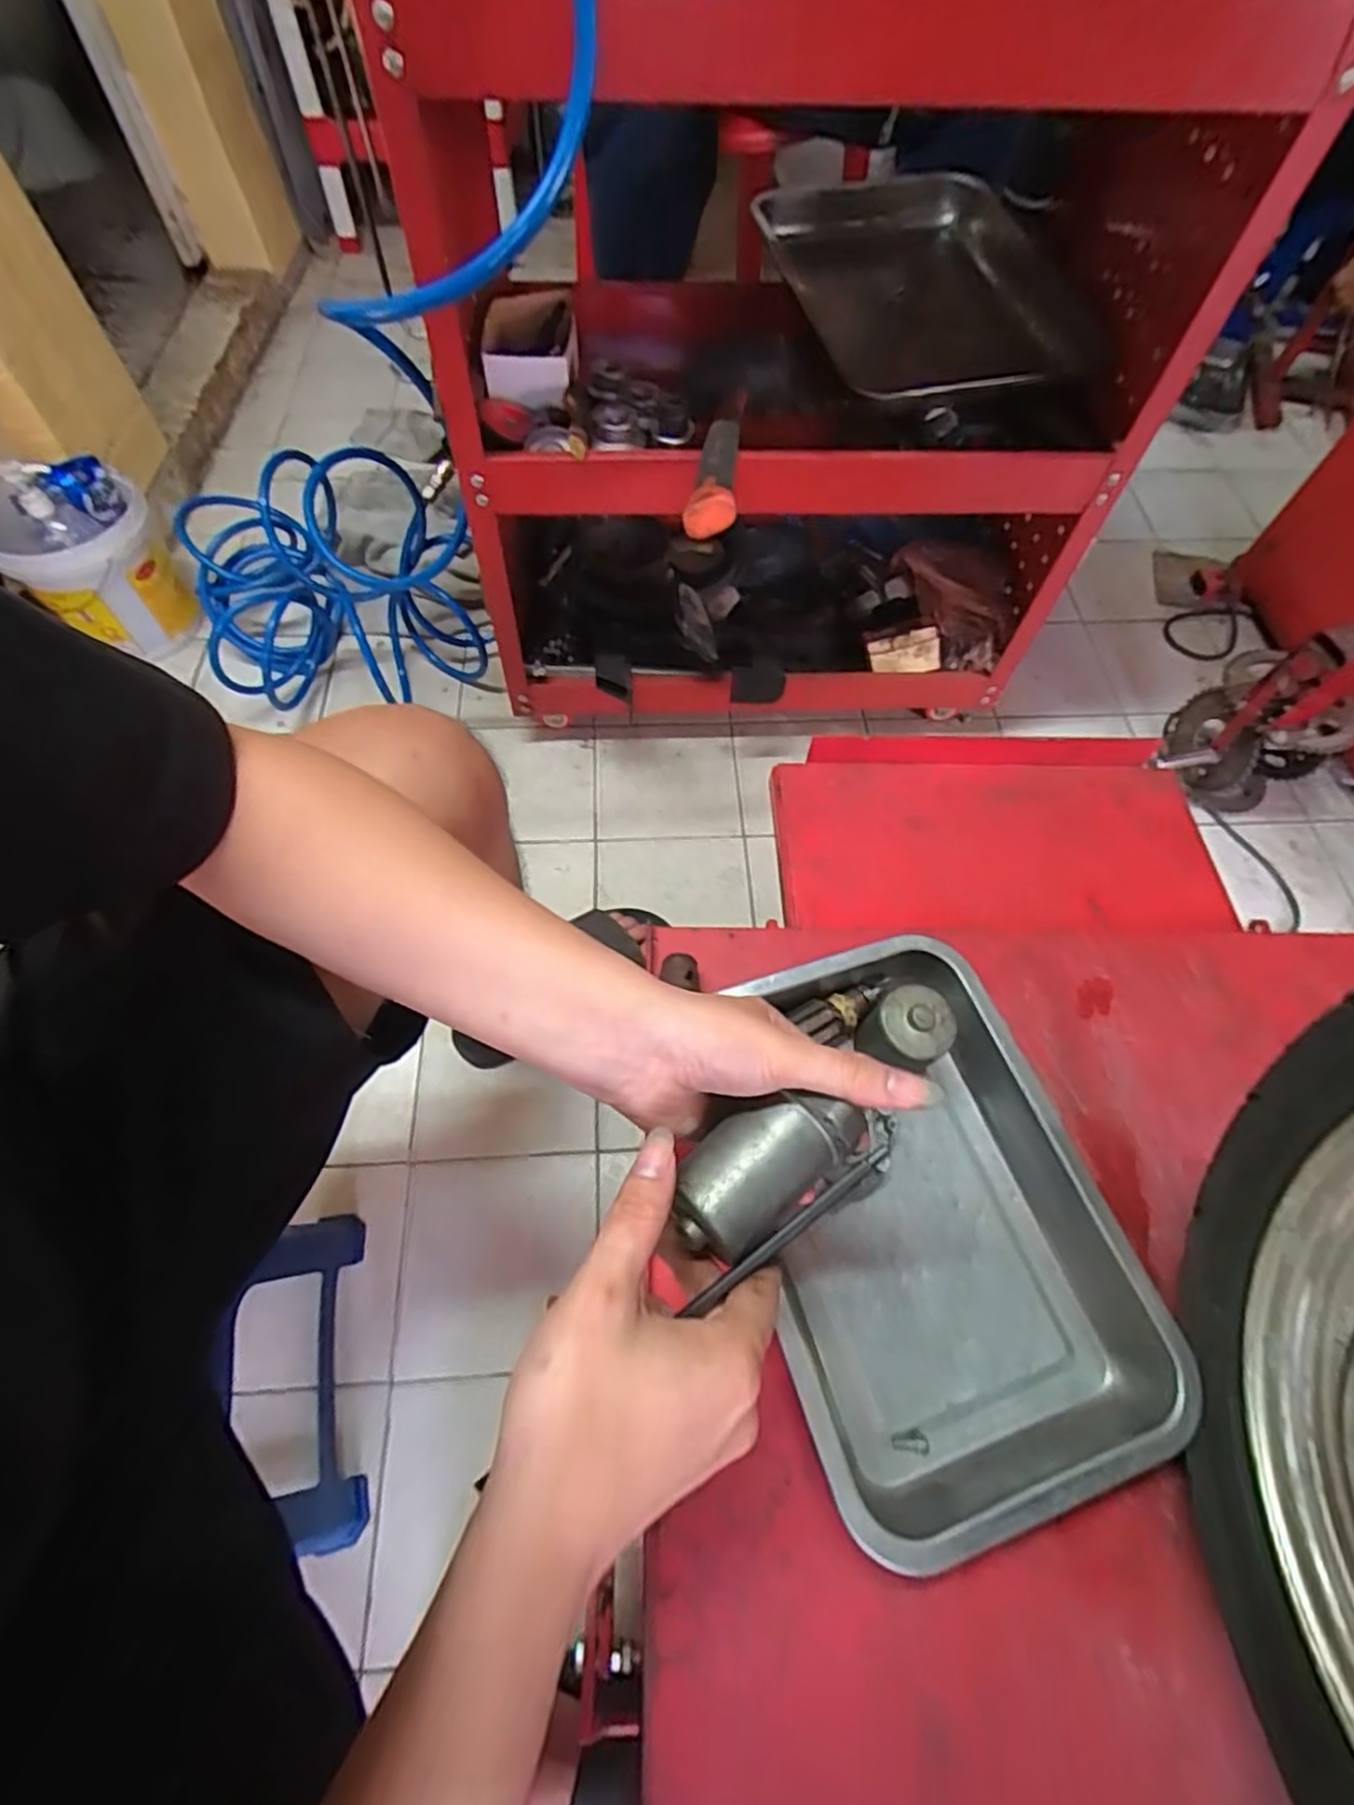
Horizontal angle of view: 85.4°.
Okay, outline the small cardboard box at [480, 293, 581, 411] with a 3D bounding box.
[{"bbox_3d":[-0.164,-0.620,0.822,0.099,0.052,0.169,-4,62,-3],"label":"small cardboard box"}]

